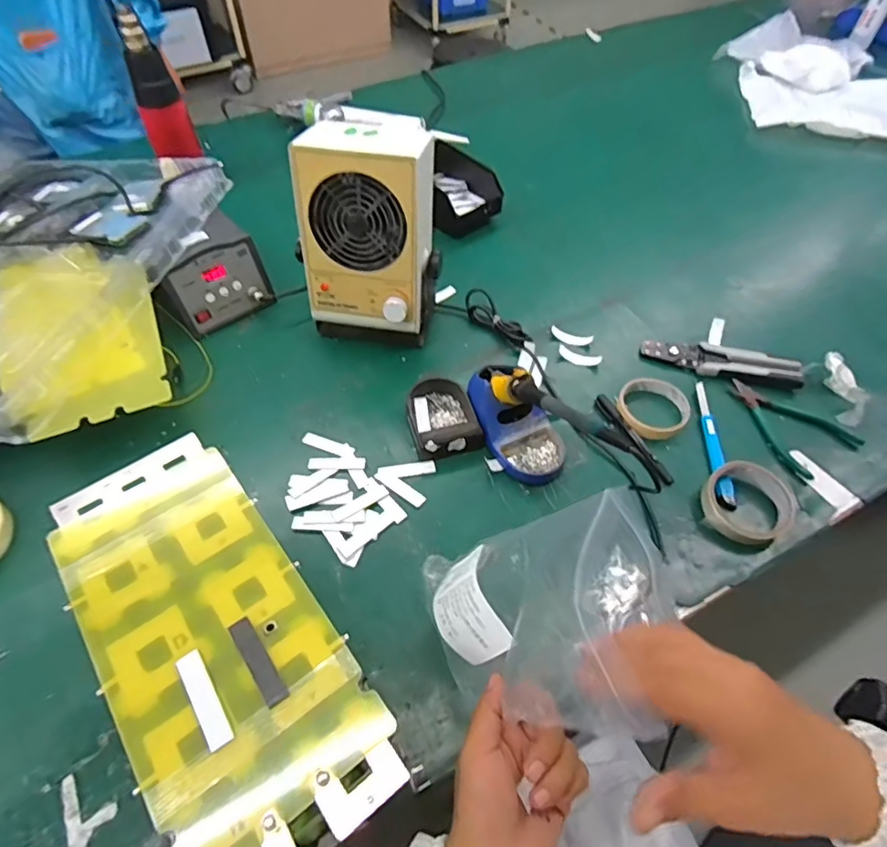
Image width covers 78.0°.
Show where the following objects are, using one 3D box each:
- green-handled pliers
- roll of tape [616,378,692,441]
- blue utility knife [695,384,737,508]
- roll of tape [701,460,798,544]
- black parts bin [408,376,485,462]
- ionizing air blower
[{"bbox_3d":[0.421,-0.005,0.671,0.106,0.010,0.141,-25,58,-18],"label":"green-handled pliers"},{"bbox_3d":[0.257,-0.021,0.676,0.082,0.023,0.085,0,54,0],"label":"roll of tape"},{"bbox_3d":[0.320,0.023,0.651,0.020,0.015,0.171,4,54,2],"label":"blue utility knife"},{"bbox_3d":[0.328,0.088,0.592,0.091,0.032,0.093,0,54,0],"label":"roll of tape"},{"bbox_3d":[-0.003,-0.007,0.657,0.079,0.035,0.106,-14,55,-11],"label":"black parts bin"},{"bbox_3d":[-0.086,-0.221,0.681,0.151,0.249,0.136,12,55,8],"label":"ionizing air blower"}]

